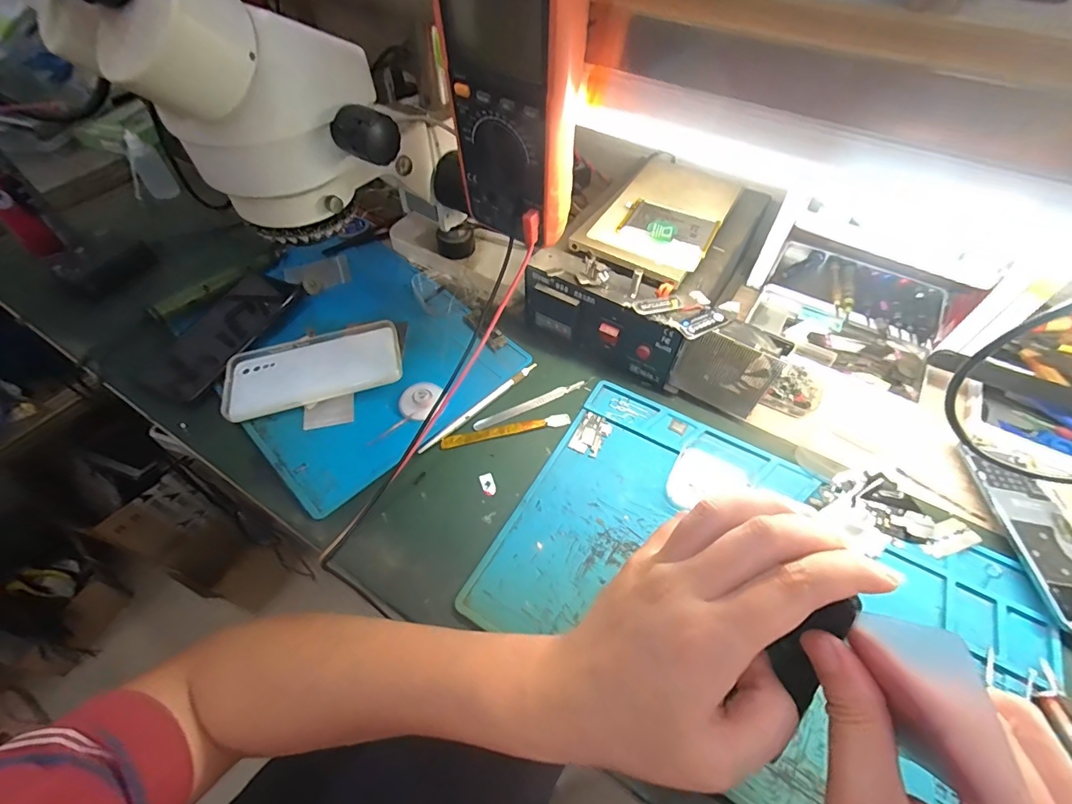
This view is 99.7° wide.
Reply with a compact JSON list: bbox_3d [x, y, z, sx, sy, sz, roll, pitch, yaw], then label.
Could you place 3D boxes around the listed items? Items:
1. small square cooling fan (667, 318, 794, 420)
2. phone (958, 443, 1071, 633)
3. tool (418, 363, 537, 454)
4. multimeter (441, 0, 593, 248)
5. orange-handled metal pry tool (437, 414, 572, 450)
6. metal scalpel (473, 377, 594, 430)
[{"bbox_3d":[0.173,-0.031,0.414,0.082,0.085,0.034,27,60,19],"label":"small square cooling fan"},{"bbox_3d":[0.405,0.106,0.360,0.064,0.012,0.149,3,55,3],"label":"phone"},{"bbox_3d":[-0.051,0.002,0.436,0.008,0.006,0.146,38,64,24],"label":"tool"},{"bbox_3d":[-0.014,-0.192,0.301,0.092,0.170,0.045,25,58,17],"label":"multimeter"},{"bbox_3d":[-0.027,0.025,0.421,0.120,0.004,0.013,-11,56,-7],"label":"orange-handled metal pry tool"},{"bbox_3d":[0.000,0.000,0.443,0.128,0.006,0.011,-25,58,-15],"label":"metal scalpel"}]

